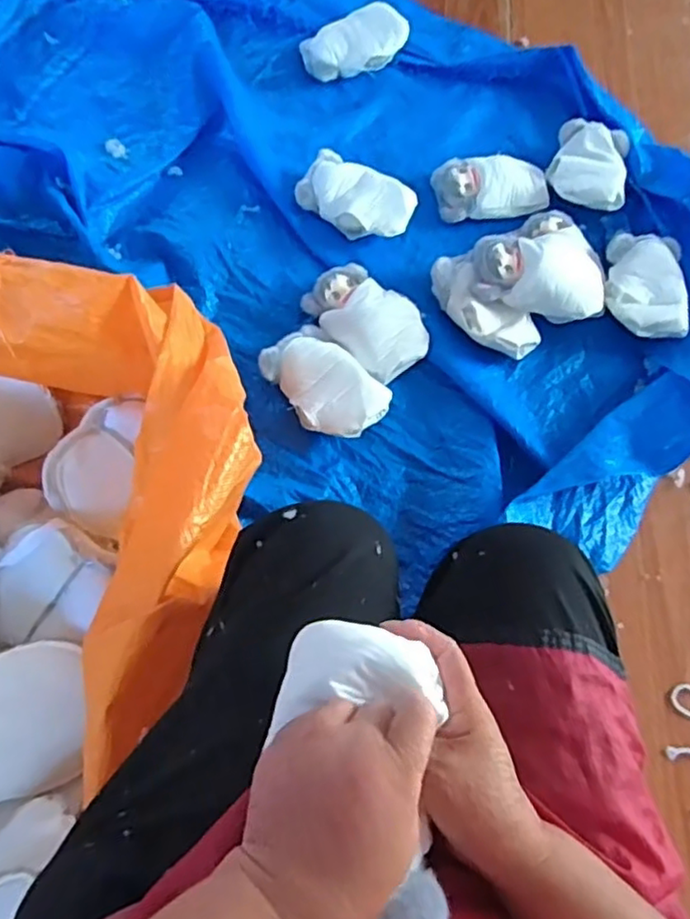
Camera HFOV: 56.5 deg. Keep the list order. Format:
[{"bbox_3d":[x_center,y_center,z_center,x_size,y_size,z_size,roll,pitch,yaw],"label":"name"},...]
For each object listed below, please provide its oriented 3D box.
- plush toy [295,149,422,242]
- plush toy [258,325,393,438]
[{"bbox_3d":[0.020,-0.411,1.027,0.178,0.052,0.117,29,72,9],"label":"plush toy"},{"bbox_3d":[-0.031,-0.102,0.902,0.118,0.063,0.184,-39,74,-16],"label":"plush toy"}]

